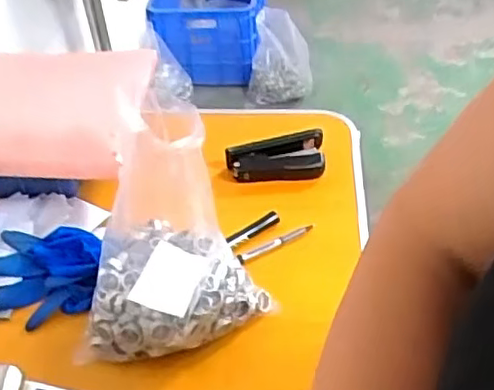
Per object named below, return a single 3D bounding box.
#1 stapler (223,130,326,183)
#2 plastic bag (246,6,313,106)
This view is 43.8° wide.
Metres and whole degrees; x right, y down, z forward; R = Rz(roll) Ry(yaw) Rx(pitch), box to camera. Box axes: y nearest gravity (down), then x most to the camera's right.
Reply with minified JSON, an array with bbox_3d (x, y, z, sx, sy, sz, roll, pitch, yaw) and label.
[{"bbox_3d":[0.036,-0.045,0.780,0.123,0.045,0.051,-5,44,-1],"label":"stapler"},{"bbox_3d":[0.100,-0.424,1.904,0.199,0.321,0.123,3,44,7],"label":"plastic bag"}]

